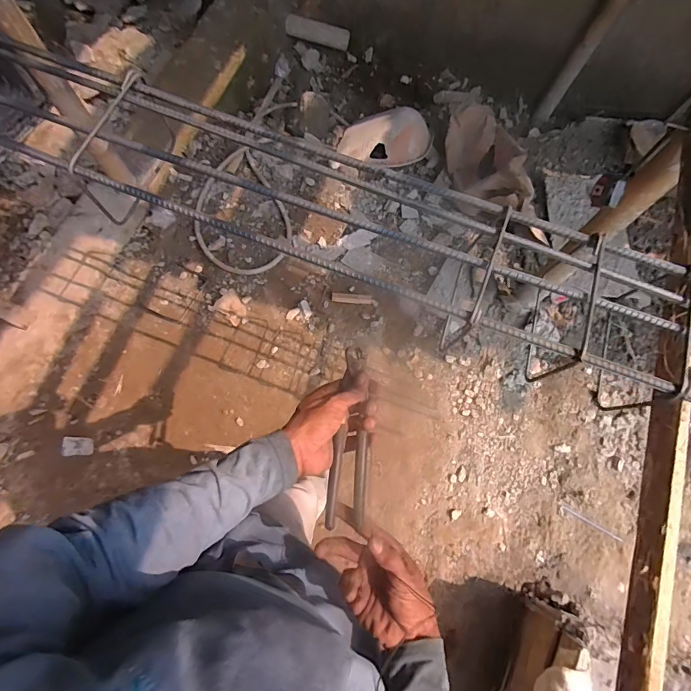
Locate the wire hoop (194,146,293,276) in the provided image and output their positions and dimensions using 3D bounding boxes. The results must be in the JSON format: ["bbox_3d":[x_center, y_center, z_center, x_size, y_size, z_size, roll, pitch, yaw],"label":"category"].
[{"bbox_3d":[-0.444,-0.542,1.631,0.372,0.029,0.597,-26,73,-12],"label":"wire hoop"}]

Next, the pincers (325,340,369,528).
[{"bbox_3d":[0.007,0.111,0.507,0.047,0.018,0.220,4,79,-1],"label":"pincers"}]

